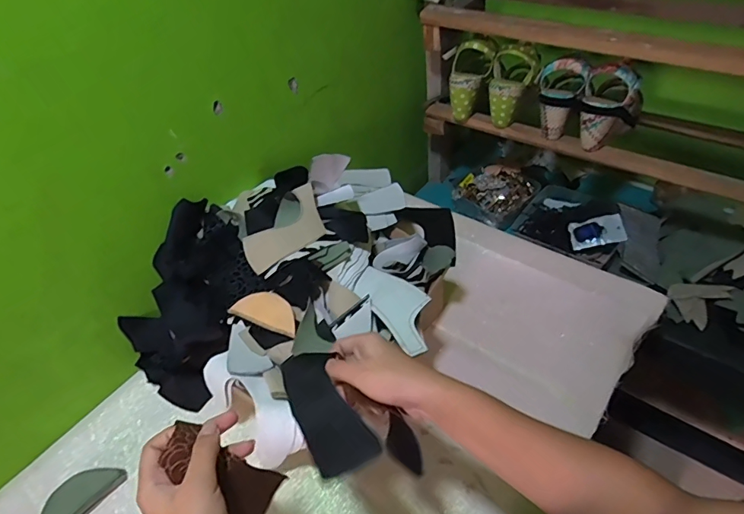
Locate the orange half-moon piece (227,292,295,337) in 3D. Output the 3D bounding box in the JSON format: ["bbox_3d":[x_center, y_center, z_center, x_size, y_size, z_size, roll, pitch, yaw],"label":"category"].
[{"bbox_3d":[-0.140,0.070,0.619,0.102,0.008,0.046,19,72,20],"label":"orange half-moon piece"}]

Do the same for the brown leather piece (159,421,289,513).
[{"bbox_3d":[-0.115,0.175,0.371,0.020,0.113,0.049,-7,38,44],"label":"brown leather piece"}]

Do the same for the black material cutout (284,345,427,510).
[{"bbox_3d":[-0.040,0.123,0.390,0.048,0.009,0.119,-19,42,-19],"label":"black material cutout"}]

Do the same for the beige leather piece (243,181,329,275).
[{"bbox_3d":[-0.126,-0.040,0.662,0.129,0.009,0.082,-33,71,-11],"label":"beige leather piece"}]

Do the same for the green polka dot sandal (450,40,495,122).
[{"bbox_3d":[0.180,-0.343,0.907,0.077,0.152,0.066,27,31,26],"label":"green polka dot sandal"}]

